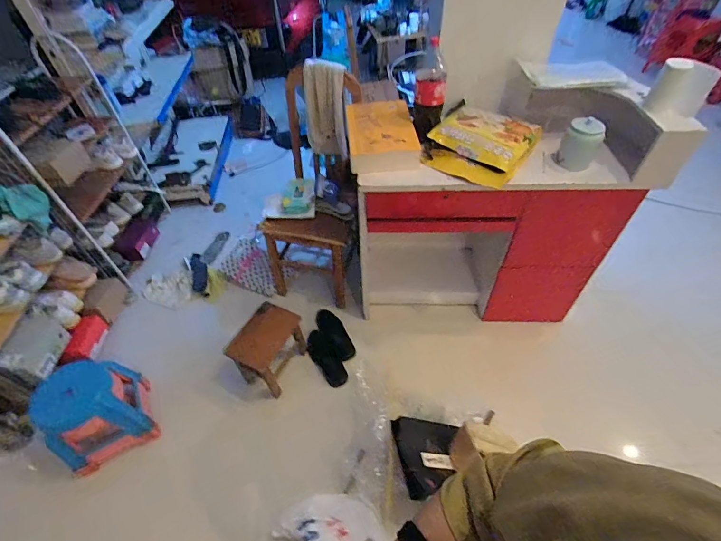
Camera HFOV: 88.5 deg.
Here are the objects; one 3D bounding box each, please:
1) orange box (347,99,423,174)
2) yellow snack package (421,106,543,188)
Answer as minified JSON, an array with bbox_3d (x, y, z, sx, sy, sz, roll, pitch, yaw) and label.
[{"bbox_3d":[0.073,-0.483,1.310,0.231,0.096,0.327,-5,49,0],"label":"orange box"},{"bbox_3d":[0.410,-0.431,1.248,0.298,0.132,0.354,27,56,24],"label":"yellow snack package"}]

